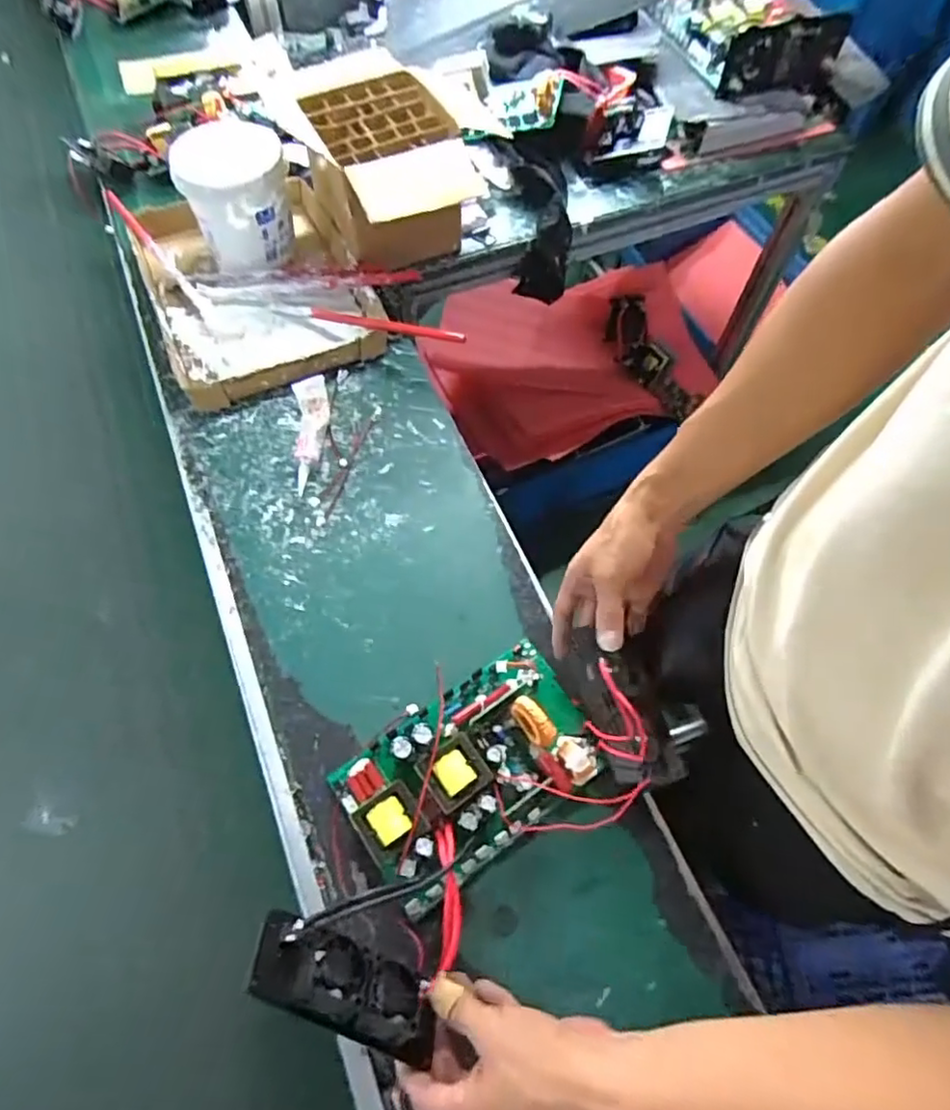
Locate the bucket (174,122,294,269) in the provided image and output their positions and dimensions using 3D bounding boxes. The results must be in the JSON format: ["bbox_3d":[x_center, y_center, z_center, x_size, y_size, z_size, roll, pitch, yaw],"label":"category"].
[{"bbox_3d":[-0.291,-0.440,0.773,0.119,0.121,0.129,-11,63,-7],"label":"bucket"}]

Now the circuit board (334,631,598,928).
[{"bbox_3d":[0.001,0.170,0.511,0.210,0.040,0.132,-32,68,-16],"label":"circuit board"}]

